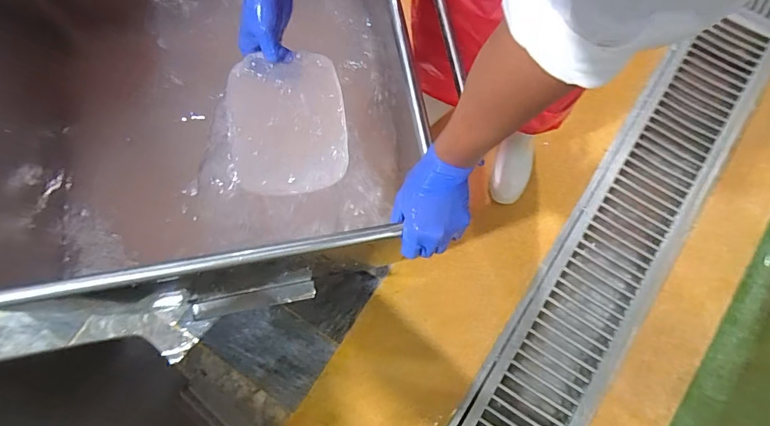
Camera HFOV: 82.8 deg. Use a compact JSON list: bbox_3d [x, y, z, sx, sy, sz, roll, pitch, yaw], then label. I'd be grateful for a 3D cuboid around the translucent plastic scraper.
[{"bbox_3d":[-0.120,-0.109,0.541,0.136,0.010,0.168,-7,84,-10],"label":"translucent plastic scraper"}]

